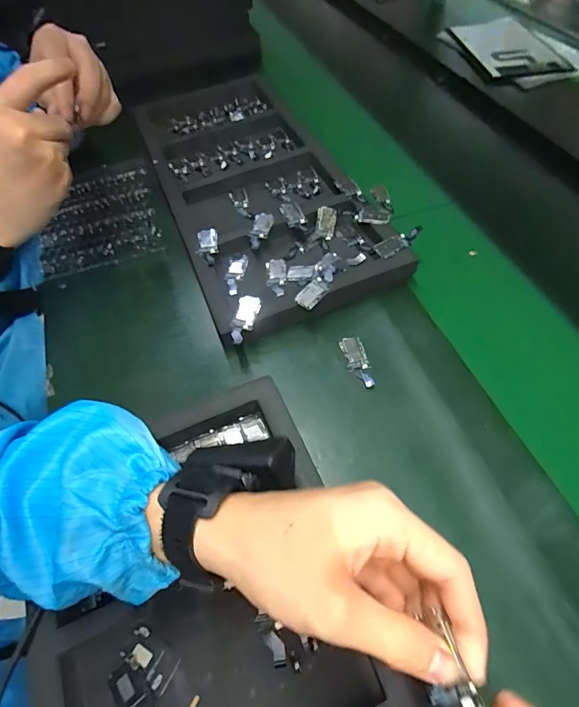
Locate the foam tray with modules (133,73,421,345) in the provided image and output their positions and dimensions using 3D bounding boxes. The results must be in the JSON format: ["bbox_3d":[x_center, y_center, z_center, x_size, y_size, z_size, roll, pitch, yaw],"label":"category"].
[{"bbox_3d":[-0.054,-0.237,0.562,0.224,0.042,0.496,-19,56,-11],"label":"foam tray with modules"}]

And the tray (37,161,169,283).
[{"bbox_3d":[-0.254,-0.187,0.560,0.146,0.012,0.214,-17,55,-10],"label":"tray"}]

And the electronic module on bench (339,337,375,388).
[{"bbox_3d":[0.067,0.007,0.409,0.021,0.004,0.057,-14,55,-8],"label":"electronic module on bench"}]

